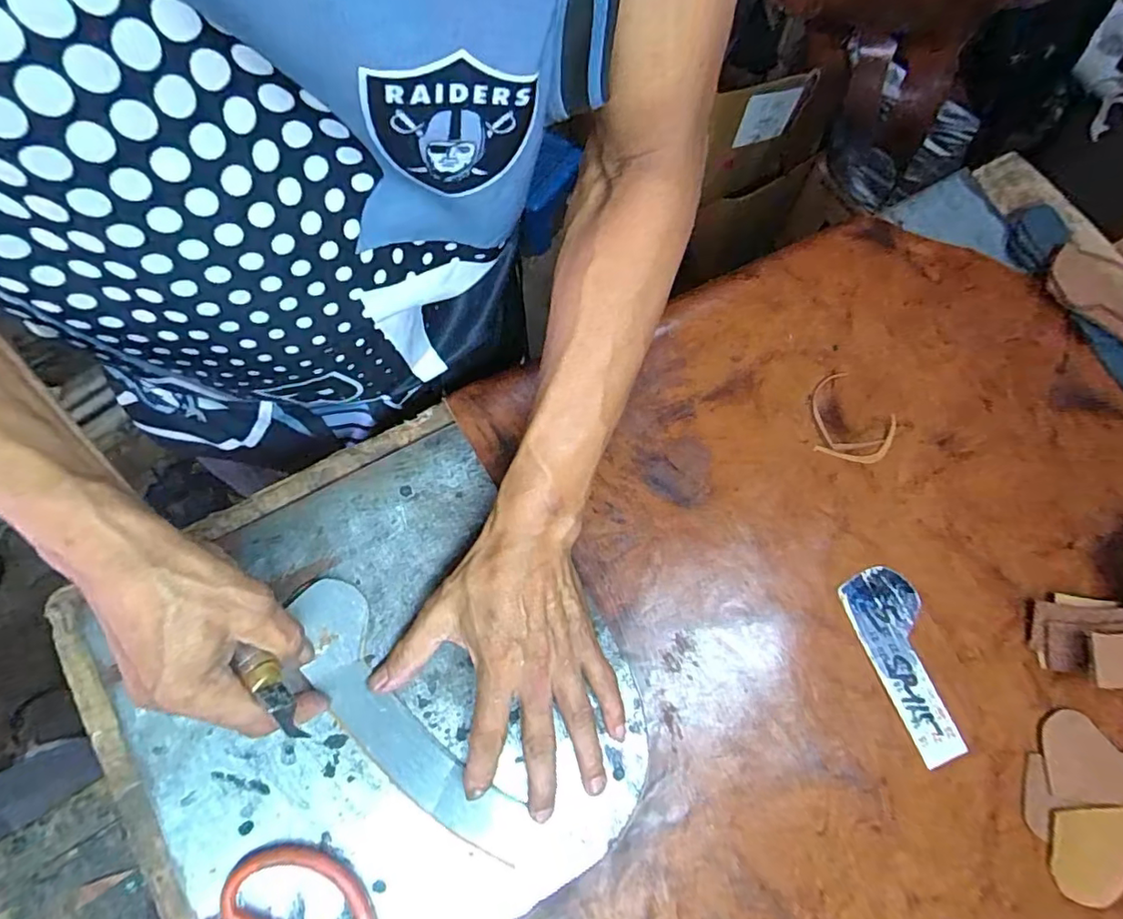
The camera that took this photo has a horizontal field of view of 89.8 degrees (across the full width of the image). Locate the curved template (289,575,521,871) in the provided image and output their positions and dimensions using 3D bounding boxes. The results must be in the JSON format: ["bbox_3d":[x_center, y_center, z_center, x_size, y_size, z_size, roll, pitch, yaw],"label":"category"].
[{"bbox_3d":[-0.099,0.161,0.344,0.049,0.008,0.197,-39,83,-13],"label":"curved template"}]

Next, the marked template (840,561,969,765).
[{"bbox_3d":[0.233,0.135,0.379,0.050,0.004,0.122,-18,72,-2],"label":"marked template"}]

